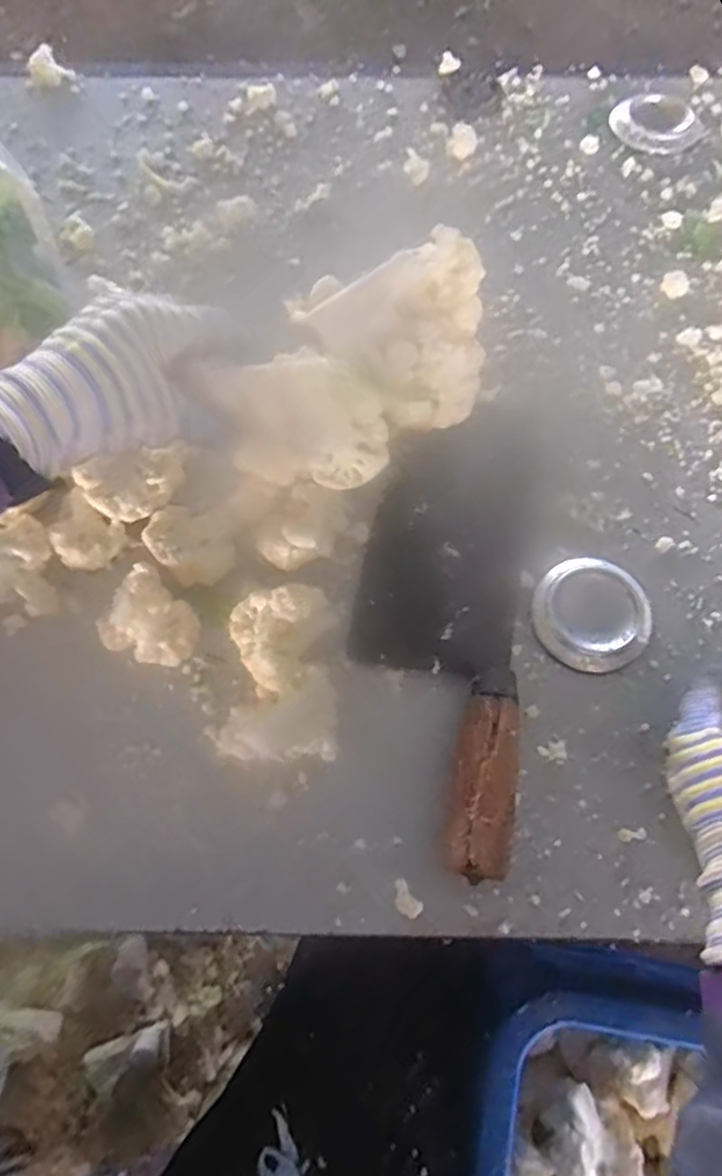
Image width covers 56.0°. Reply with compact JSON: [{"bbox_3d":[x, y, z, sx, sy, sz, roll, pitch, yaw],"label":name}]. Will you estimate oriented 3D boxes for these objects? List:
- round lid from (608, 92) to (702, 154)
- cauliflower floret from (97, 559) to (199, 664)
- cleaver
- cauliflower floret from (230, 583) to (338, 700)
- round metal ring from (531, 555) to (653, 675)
[{"bbox_3d":[0.214,-0.337,0.493,0.059,0.007,0.059,0,69,1],"label":"round lid"},{"bbox_3d":[-0.110,0.017,0.355,0.049,0.036,0.044,30,73,11],"label":"cauliflower floret"},{"bbox_3d":[0.046,0.005,0.360,0.095,0.028,0.257,12,70,5],"label":"cleaver"},{"bbox_3d":[-0.037,0.025,0.349,0.052,0.033,0.052,0,69,1],"label":"cauliflower floret"},{"bbox_3d":[0.124,0.014,0.363,0.059,0.015,0.060,0,69,1],"label":"round metal ring"}]

